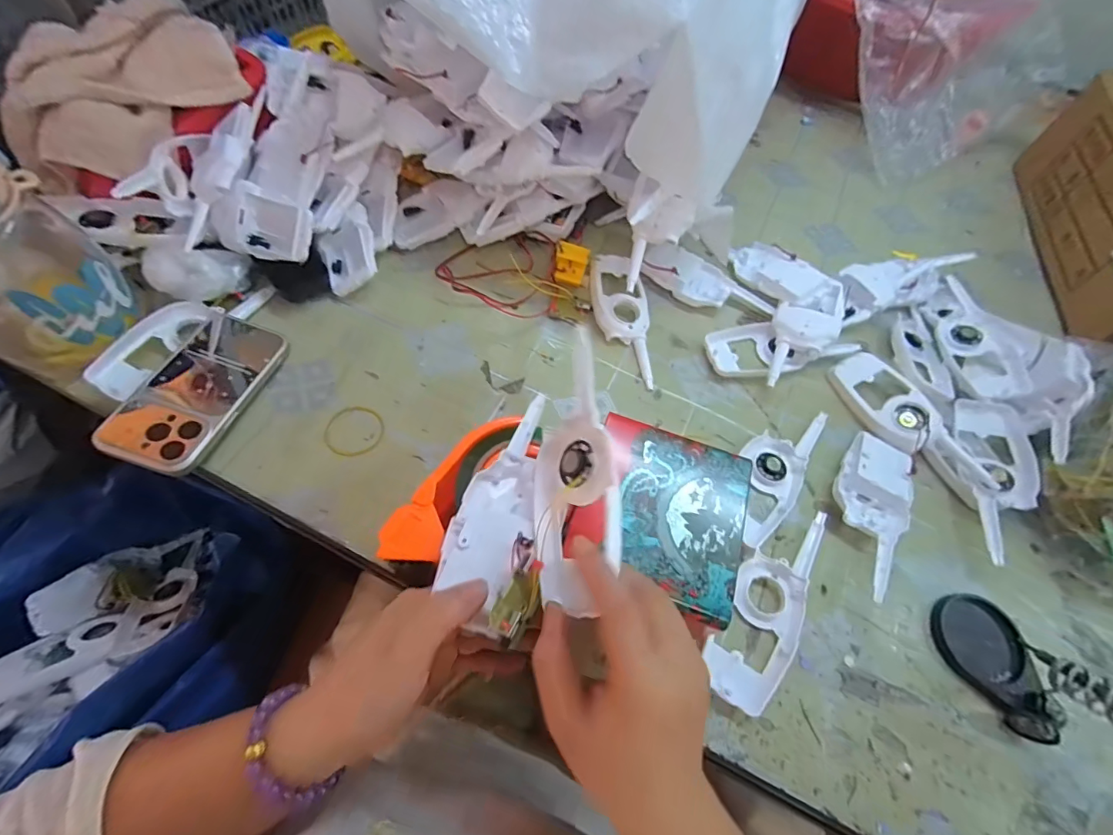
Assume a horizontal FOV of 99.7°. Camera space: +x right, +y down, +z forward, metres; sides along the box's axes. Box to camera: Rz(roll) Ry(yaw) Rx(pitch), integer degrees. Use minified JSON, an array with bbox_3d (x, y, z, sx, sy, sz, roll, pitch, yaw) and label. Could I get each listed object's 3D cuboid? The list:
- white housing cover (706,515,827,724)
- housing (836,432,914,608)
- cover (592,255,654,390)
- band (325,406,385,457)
[{"bbox_3d":[0.166,0.142,0.366,0.053,0.018,0.162,29,62,10],"label":"white housing cover"},{"bbox_3d":[0.273,0.077,0.406,0.060,0.028,0.152,31,62,11],"label":"housing"},{"bbox_3d":[0.069,-0.106,0.489,0.056,0.026,0.153,-1,61,-7],"label":"cover"},{"bbox_3d":[-0.176,0.012,0.409,0.047,0.006,0.048,3,61,-5],"label":"band"}]

